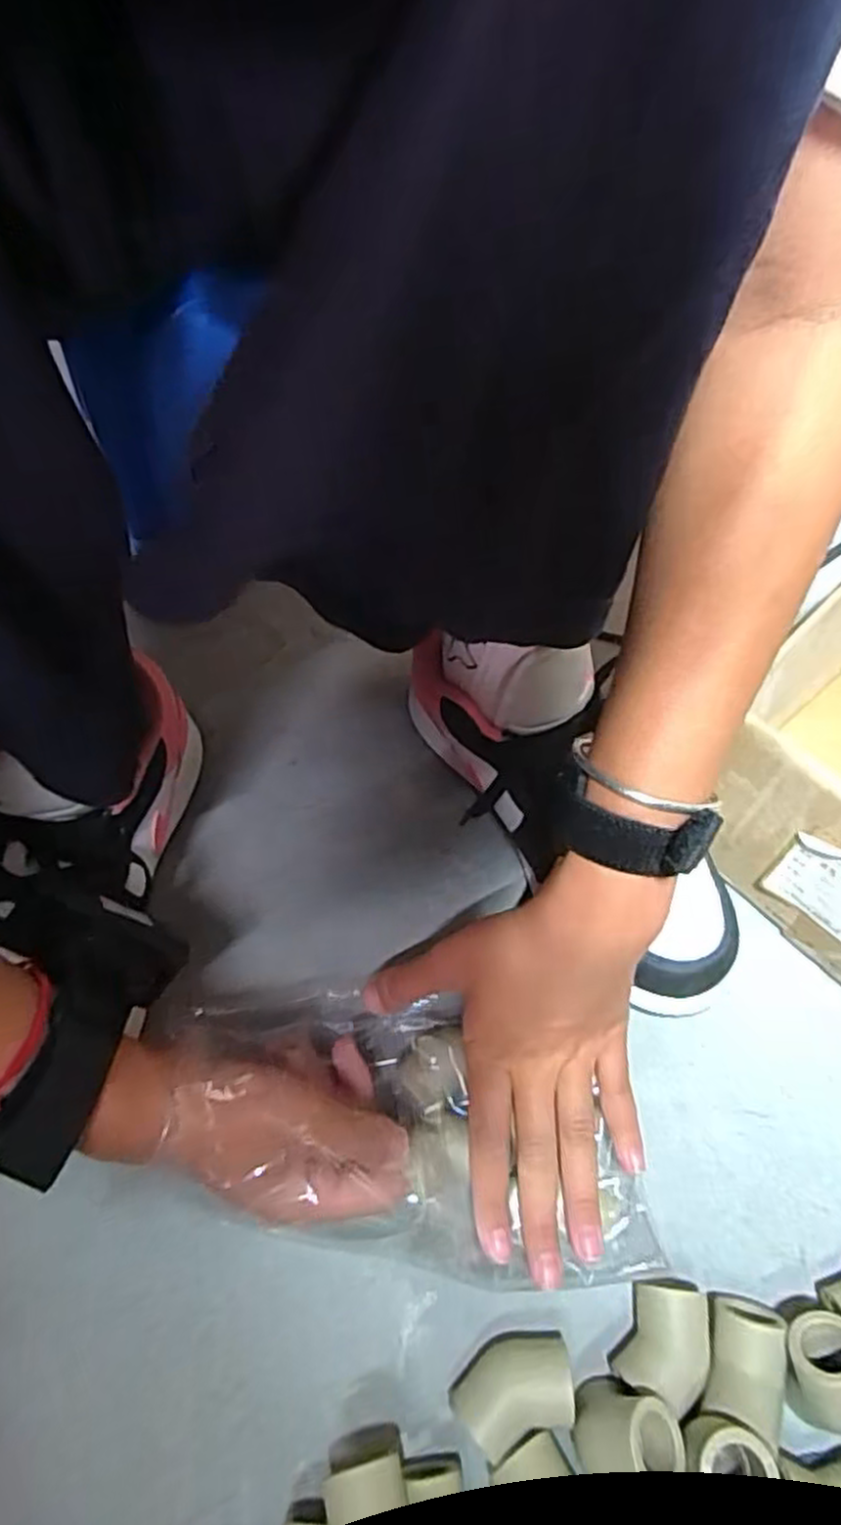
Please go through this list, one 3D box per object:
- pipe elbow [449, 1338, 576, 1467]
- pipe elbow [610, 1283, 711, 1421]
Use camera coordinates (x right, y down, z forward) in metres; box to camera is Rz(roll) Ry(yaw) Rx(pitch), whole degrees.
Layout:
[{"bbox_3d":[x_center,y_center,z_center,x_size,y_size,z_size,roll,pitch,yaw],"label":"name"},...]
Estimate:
[{"bbox_3d":[0.036,0.248,0.297,0.046,0.029,0.029,-16,59,-11],"label":"pipe elbow"},{"bbox_3d":[0.100,0.235,0.306,0.031,0.028,0.042,30,62,17],"label":"pipe elbow"}]

